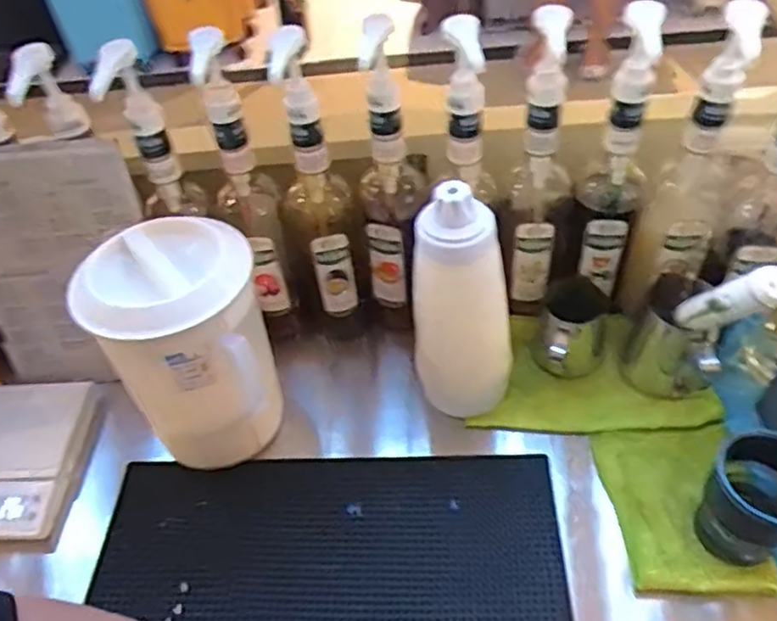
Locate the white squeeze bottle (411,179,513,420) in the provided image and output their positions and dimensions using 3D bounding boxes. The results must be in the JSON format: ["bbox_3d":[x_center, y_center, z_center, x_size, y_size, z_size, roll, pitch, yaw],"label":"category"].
[{"bbox_3d":[0.069,0.001,0.652,0.076,0.259,0.084,-32,53,-21],"label":"white squeeze bottle"}]

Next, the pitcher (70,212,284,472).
[{"bbox_3d":[-0.187,0.040,0.658,0.151,0.221,0.155,-16,49,-8],"label":"pitcher"}]

